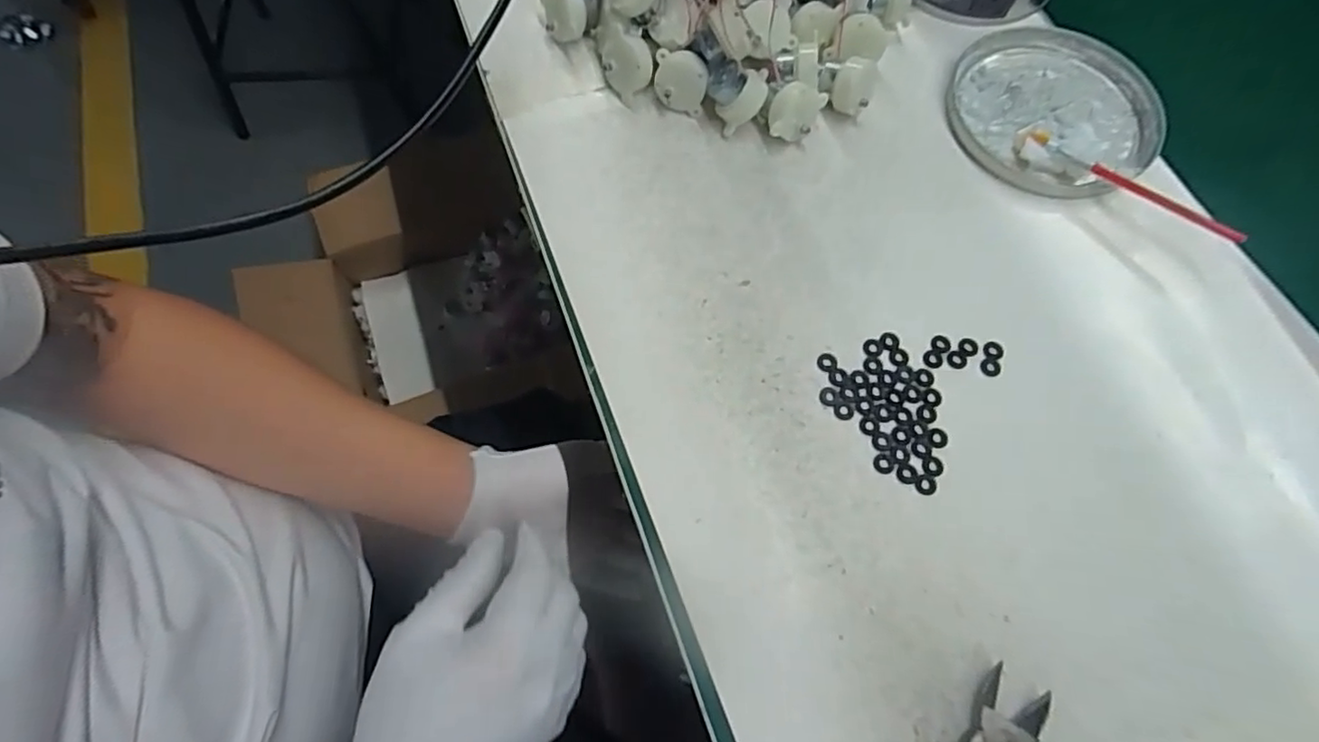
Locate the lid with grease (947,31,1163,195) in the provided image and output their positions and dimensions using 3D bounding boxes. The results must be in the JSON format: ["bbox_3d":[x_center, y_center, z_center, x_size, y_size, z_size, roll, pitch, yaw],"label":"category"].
[{"bbox_3d":[0.256,-0.171,0.399,0.129,0.014,0.126,1,72,-5],"label":"lid with grease"}]

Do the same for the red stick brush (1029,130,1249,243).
[{"bbox_3d":[0.283,-0.110,0.372,0.130,0.007,0.014,34,70,10],"label":"red stick brush"}]

